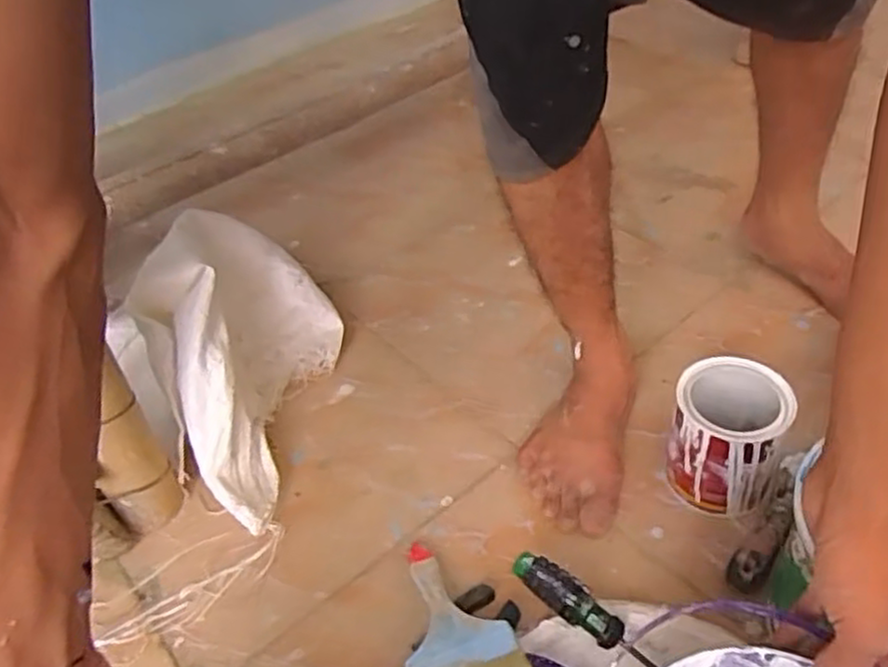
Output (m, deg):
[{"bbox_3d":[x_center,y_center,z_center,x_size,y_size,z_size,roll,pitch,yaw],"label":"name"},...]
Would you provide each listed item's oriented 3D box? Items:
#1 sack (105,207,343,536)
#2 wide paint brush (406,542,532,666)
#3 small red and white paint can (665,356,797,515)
[{"bbox_3d":[-0.241,0.019,0.832,0.156,0.214,0.323,4,44,13],"label":"sack"},{"bbox_3d":[0.005,0.256,0.642,0.093,0.017,0.195,-18,27,-11],"label":"wide paint brush"},{"bbox_3d":[0.278,0.104,0.722,0.099,0.137,0.097,-4,43,4],"label":"small red and white paint can"}]

